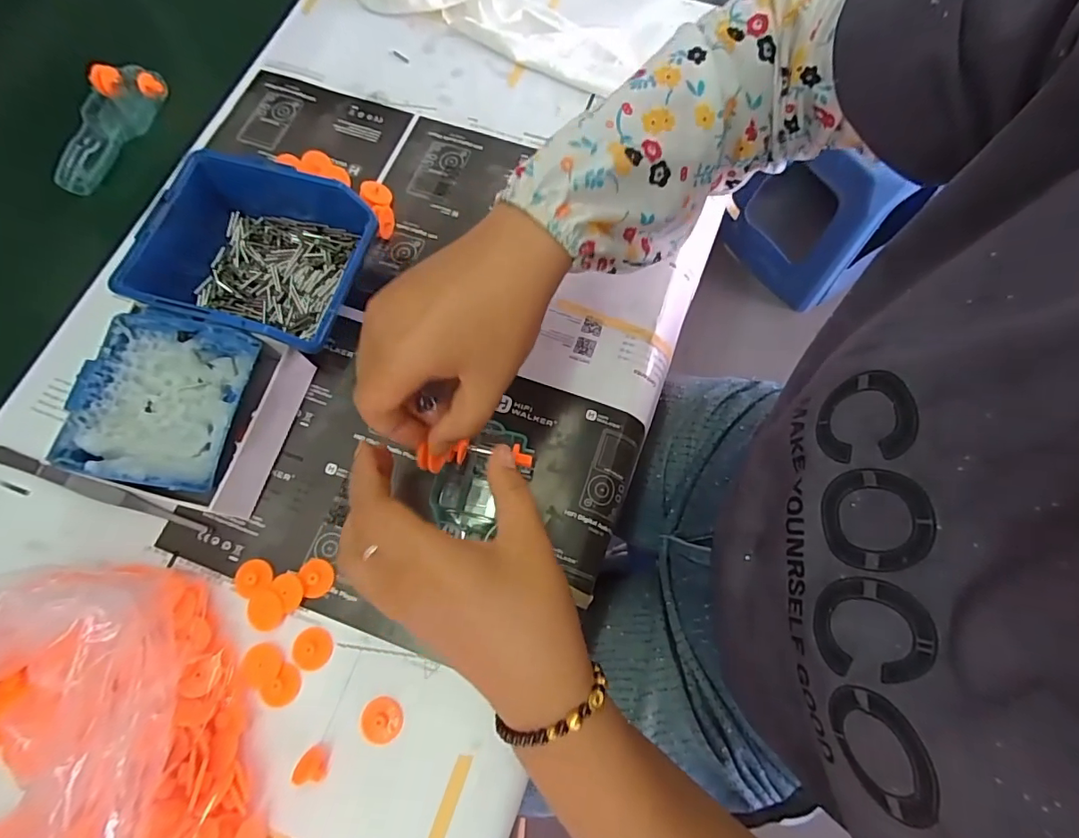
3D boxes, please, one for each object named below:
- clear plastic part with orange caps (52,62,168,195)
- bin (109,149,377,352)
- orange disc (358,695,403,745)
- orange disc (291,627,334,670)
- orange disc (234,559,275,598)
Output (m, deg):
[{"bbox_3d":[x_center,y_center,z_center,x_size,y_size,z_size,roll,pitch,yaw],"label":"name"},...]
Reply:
[{"bbox_3d":[-0.363,-0.243,0.411,0.058,0.021,0.121,22,73,8],"label":"clear plastic part with orange caps"},{"bbox_3d":[-0.183,-0.102,0.332,0.129,0.061,0.114,14,72,5],"label":"bin"},{"bbox_3d":[-0.088,0.168,0.278,0.023,0.007,0.022,0,72,1],"label":"orange disc"},{"bbox_3d":[-0.132,0.132,0.286,0.024,0.007,0.022,0,72,1],"label":"orange disc"},{"bbox_3d":[-0.171,0.095,0.297,0.024,0.004,0.020,-21,73,-6],"label":"orange disc"}]

